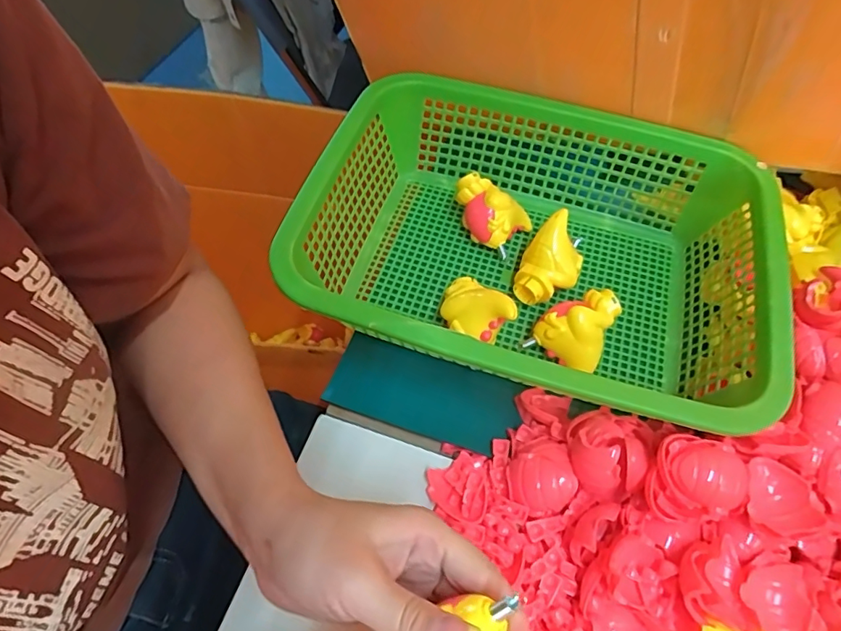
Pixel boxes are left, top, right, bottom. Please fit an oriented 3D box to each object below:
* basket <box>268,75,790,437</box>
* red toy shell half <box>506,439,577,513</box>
[{"bbox_3d":[0.088,-0.044,0.437,0.344,0.126,0.263,16,59,8],"label":"basket"},{"bbox_3d":[0.080,0.104,0.345,0.041,0.027,0.048,3,58,-1],"label":"red toy shell half"}]

